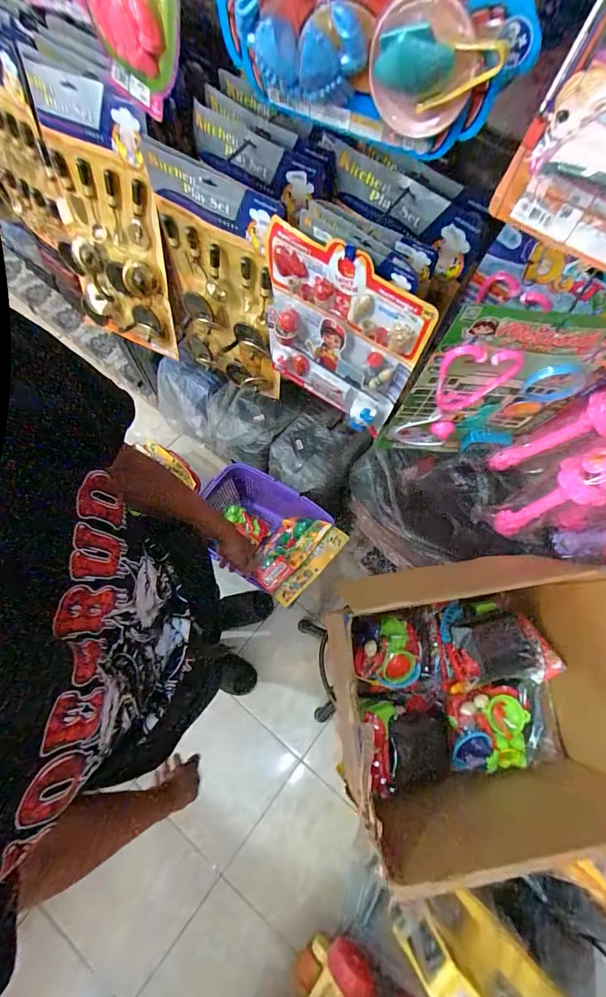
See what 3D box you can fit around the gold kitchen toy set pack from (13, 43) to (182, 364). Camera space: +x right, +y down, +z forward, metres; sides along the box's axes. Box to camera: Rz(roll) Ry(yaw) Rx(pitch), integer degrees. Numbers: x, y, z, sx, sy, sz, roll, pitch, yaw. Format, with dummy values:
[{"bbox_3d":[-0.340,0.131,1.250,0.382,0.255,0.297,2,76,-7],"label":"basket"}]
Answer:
[{"bbox_3d":[-0.415,-0.556,0.855,0.247,0.495,0.030,20,53,7],"label":"gold kitchen toy set pack"}]

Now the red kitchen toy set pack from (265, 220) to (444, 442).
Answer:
[{"bbox_3d":[0.055,-0.285,0.756,0.304,0.364,0.046,33,73,9],"label":"red kitchen toy set pack"}]

